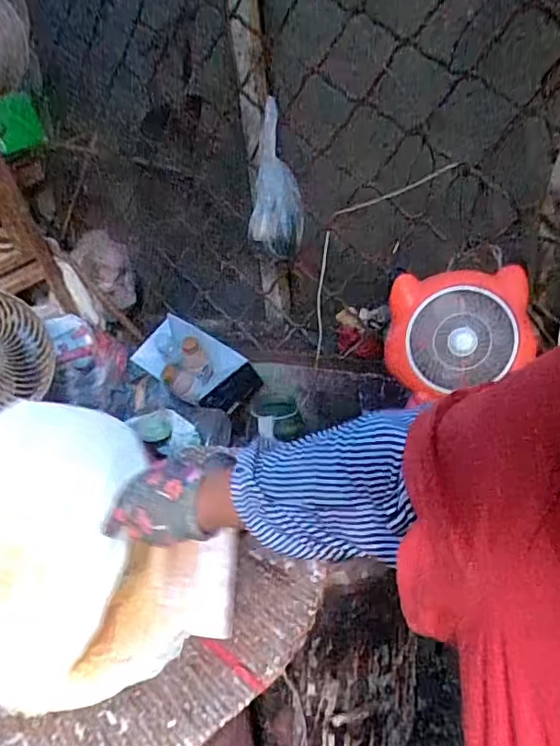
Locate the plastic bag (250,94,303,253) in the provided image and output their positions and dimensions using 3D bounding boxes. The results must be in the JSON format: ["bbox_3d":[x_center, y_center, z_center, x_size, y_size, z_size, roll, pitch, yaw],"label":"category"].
[{"bbox_3d":[-0.014,-0.447,1.250,0.121,0.334,0.095,-4,-4,6],"label":"plastic bag"}]

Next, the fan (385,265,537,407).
[{"bbox_3d":[0.322,-0.069,0.974,0.245,0.213,0.089,-4,17,9],"label":"fan"}]

